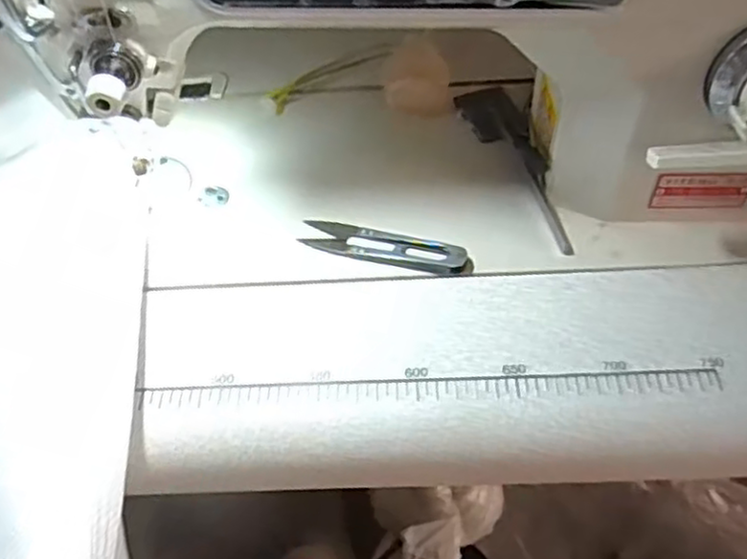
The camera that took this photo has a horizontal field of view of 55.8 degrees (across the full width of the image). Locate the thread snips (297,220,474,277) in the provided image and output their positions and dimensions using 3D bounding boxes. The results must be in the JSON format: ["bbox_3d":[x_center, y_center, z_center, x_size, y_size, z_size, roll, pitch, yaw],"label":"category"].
[{"bbox_3d":[0.008,-0.021,0.413,0.101,0.009,0.023,12,52,13],"label":"thread snips"}]

